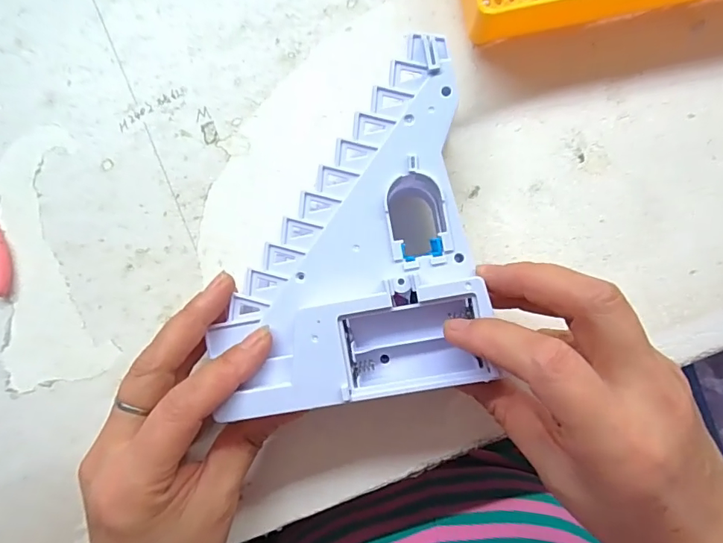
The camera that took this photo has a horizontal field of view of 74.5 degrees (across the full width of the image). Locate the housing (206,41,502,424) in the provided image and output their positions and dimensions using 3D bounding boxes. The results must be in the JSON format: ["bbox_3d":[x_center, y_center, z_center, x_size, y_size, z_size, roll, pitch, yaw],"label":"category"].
[{"bbox_3d":[-0.011,-0.020,0.217,0.118,0.020,0.154,-7,89,2],"label":"housing"}]

